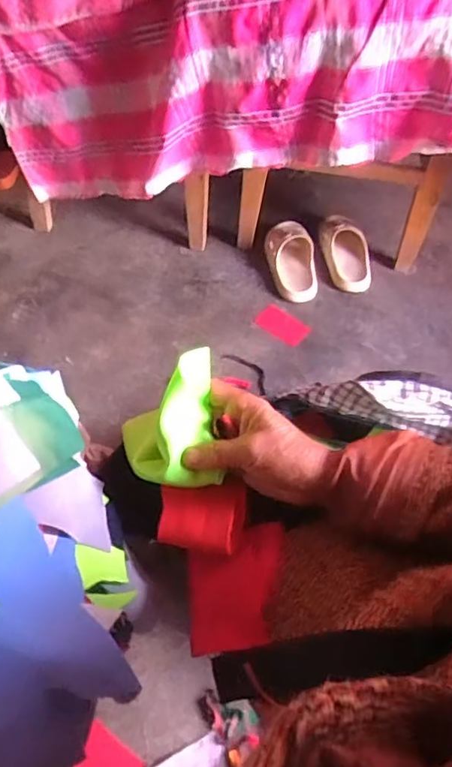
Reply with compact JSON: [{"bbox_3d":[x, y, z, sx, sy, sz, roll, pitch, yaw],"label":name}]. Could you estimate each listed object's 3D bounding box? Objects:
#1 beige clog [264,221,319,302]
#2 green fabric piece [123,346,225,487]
[{"bbox_3d":[0.140,-0.259,1.239,0.095,0.061,0.200,-6,54,-9],"label":"beige clog"},{"bbox_3d":[-0.041,0.030,0.461,0.069,0.071,0.081,-7,55,-10],"label":"green fabric piece"}]

